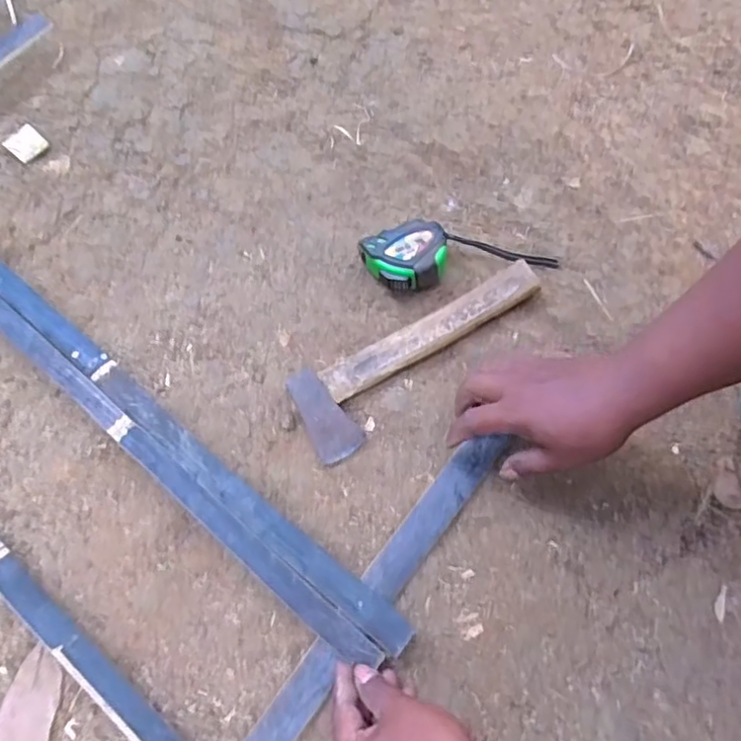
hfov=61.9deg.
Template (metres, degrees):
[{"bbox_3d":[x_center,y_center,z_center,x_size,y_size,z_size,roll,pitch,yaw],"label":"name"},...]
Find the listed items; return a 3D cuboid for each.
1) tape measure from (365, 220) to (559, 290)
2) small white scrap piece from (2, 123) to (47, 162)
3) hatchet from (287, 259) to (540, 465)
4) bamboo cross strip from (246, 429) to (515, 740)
[{"bbox_3d":[0.089,-0.125,0.632,0.195,0.044,0.063,-12,69,-5],"label":"tape measure"},{"bbox_3d":[-0.386,-0.255,0.695,0.034,0.014,0.036,35,72,12],"label":"small white scrap piece"},{"bbox_3d":[0.047,-0.024,0.604,0.273,0.026,0.081,-36,73,-13],"label":"hatchet"},{"bbox_3d":[-0.118,0.341,0.461,0.035,0.018,0.744,35,73,12],"label":"bamboo cross strip"}]

